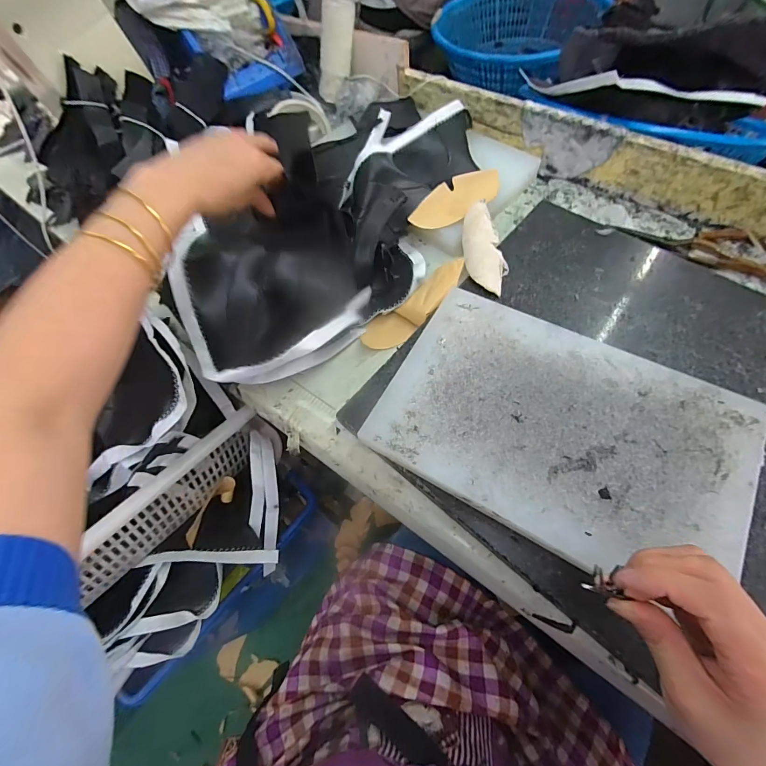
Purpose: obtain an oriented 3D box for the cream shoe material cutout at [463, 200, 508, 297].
[{"bbox_3d":[0.120,-0.163,0.435,0.045,0.023,0.129,-8,63,1],"label":"cream shoe material cutout"}]

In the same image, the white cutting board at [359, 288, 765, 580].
[{"bbox_3d":[0.151,0.036,0.322,0.290,0.024,0.191,28,65,16],"label":"white cutting board"}]

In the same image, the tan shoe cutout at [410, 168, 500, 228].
[{"bbox_3d":[0.094,-0.237,0.472,0.128,0.005,0.049,-35,89,-8],"label":"tan shoe cutout"}]

